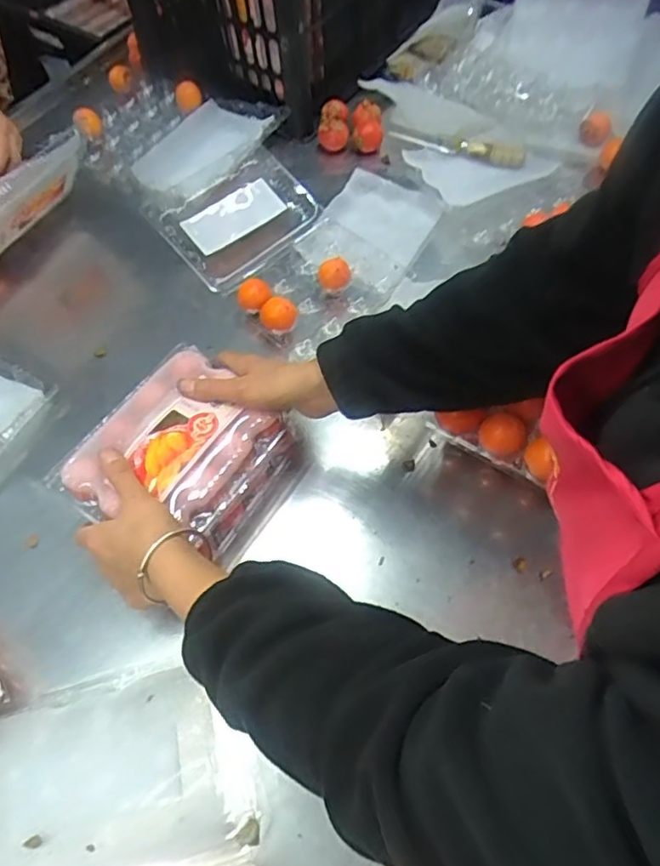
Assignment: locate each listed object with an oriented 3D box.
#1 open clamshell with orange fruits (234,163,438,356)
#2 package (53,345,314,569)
[{"bbox_3d":[0.022,-0.235,0.782,0.161,0.048,0.336,27,63,17],"label":"open clamshell with orange fruits"},{"bbox_3d":[-0.135,0.032,0.581,0.157,0.109,0.177,25,62,15],"label":"package"}]

